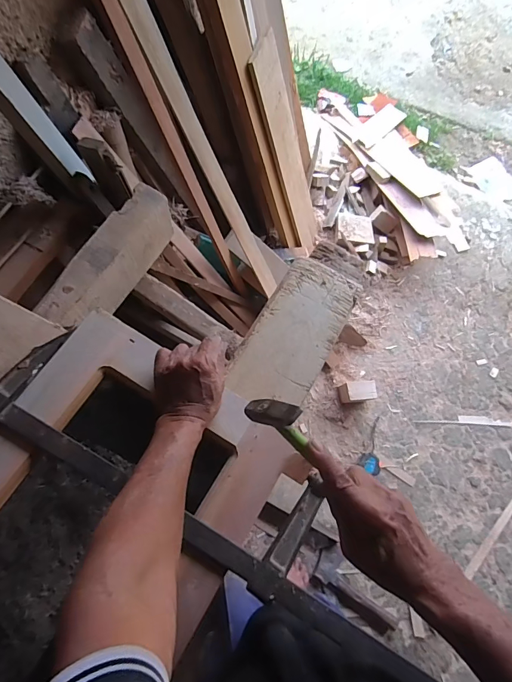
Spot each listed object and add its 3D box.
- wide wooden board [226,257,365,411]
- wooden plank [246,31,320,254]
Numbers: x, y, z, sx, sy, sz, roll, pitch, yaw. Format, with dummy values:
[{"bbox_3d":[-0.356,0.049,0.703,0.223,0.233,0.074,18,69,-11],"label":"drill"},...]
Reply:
[{"bbox_3d":[0.069,-0.016,0.673,0.137,0.019,0.286,29,69,9],"label":"wide wooden board"},{"bbox_3d":[0.118,-0.558,1.203,0.020,0.694,0.182,10,66,24],"label":"wooden plank"}]

